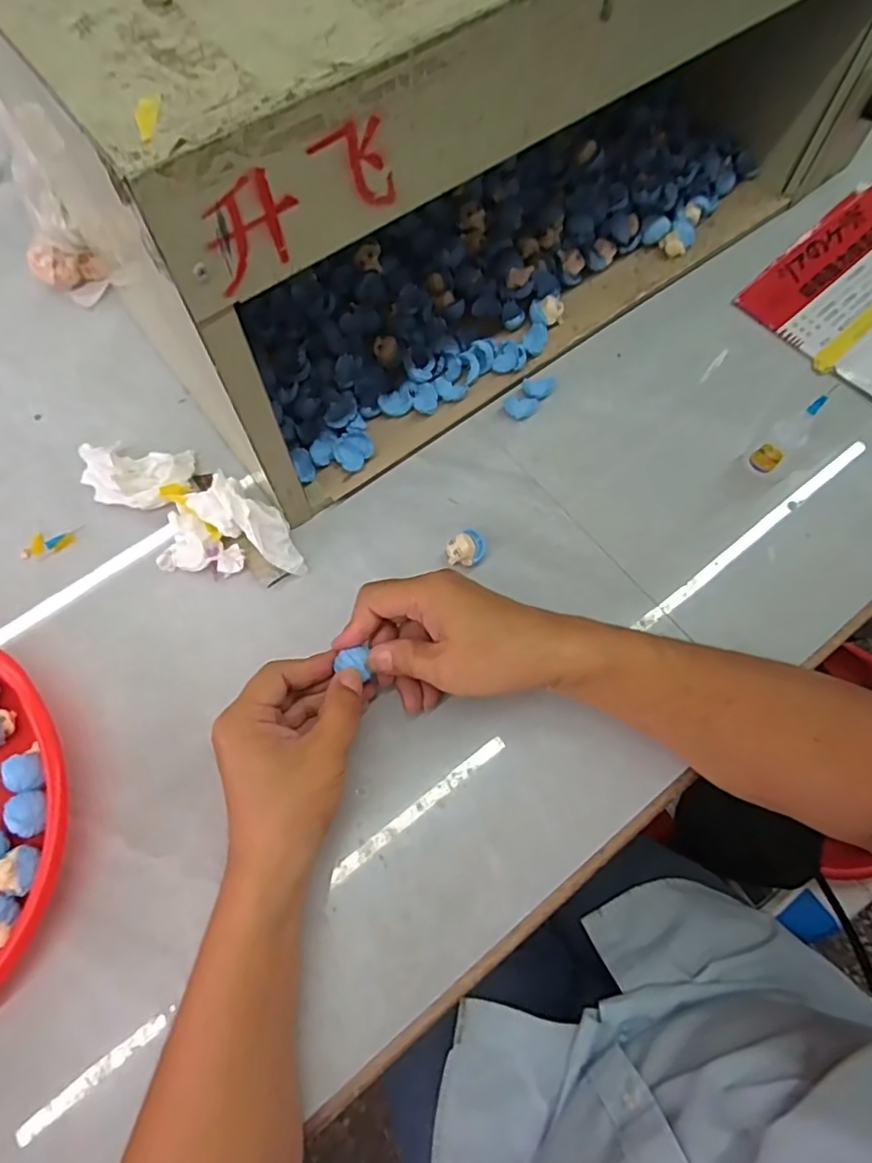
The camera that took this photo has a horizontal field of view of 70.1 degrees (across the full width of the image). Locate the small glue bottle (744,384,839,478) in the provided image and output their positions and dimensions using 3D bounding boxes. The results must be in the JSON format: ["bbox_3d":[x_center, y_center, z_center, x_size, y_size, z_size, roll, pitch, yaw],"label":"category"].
[{"bbox_3d":[0.264,-0.112,0.460,0.027,0.085,0.025,-39,73,-14],"label":"small glue bottle"}]

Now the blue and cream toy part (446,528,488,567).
[{"bbox_3d":[0.023,-0.024,0.469,0.030,0.020,0.024,-11,68,-4],"label":"blue and cream toy part"}]

